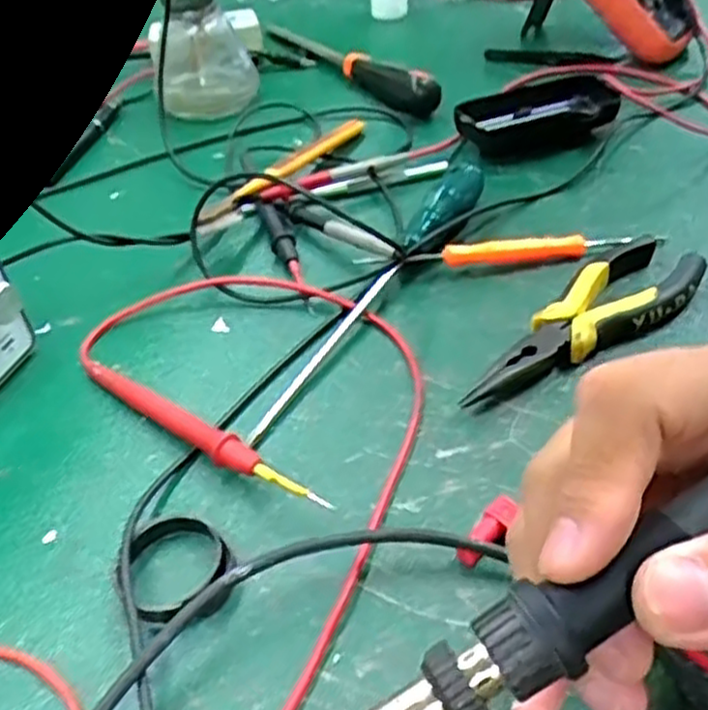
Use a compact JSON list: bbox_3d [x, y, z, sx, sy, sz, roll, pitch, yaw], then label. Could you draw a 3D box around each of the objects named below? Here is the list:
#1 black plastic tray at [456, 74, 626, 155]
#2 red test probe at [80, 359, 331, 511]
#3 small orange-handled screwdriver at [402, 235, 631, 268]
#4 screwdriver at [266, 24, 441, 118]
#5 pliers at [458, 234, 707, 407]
[{"bbox_3d":[0.121,-0.169,0.520,0.106,0.028,0.054,-11,42,-5],"label":"black plastic tray"},{"bbox_3d":[-0.071,0.034,0.335,0.156,0.016,0.013,29,52,33],"label":"red test probe"},{"bbox_3d":[0.091,-0.057,0.418,0.122,0.017,0.012,-8,42,-2],"label":"small orange-handled screwdriver"},{"bbox_3d":[-0.011,-0.245,0.623,0.023,0.032,0.229,-28,46,-23],"label":"screwdriver"},{"bbox_3d":[0.117,-0.015,0.366,0.154,0.017,0.046,-35,49,-29],"label":"pliers"}]

